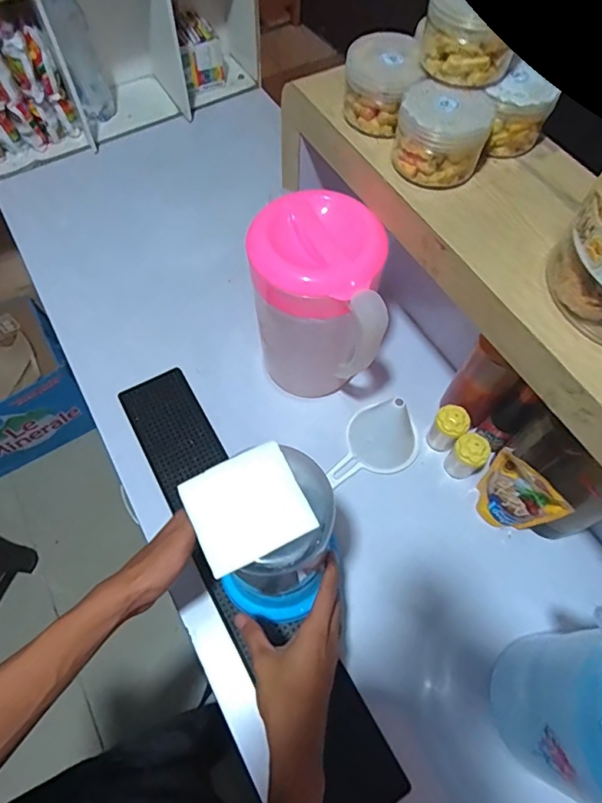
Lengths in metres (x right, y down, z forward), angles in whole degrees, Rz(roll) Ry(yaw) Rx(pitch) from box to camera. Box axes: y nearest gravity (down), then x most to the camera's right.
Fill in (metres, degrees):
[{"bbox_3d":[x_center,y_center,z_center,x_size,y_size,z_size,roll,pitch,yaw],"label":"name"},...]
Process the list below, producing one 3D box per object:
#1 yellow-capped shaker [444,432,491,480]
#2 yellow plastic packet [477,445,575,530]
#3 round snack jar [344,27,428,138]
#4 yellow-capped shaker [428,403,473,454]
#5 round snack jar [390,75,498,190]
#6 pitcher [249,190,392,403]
[{"bbox_3d":[0.217,0.075,0.635,0.035,0.077,0.042,-39,70,-19],"label":"yellow-capped shaker"},{"bbox_3d":[0.257,0.118,0.584,0.037,0.116,0.096,-38,70,-18],"label":"yellow plastic packet"},{"bbox_3d":[0.084,-0.337,0.513,0.076,0.064,0.087,3,63,0],"label":"round snack jar"},{"bbox_3d":[0.199,0.039,0.659,0.041,0.082,0.040,1,63,-1],"label":"yellow-capped shaker"},{"bbox_3d":[0.141,-0.266,0.482,0.084,0.059,0.076,25,65,11],"label":"round snack jar"},{"bbox_3d":[0.019,-0.103,0.610,0.145,0.262,0.152,-6,63,-4],"label":"pitcher"}]

